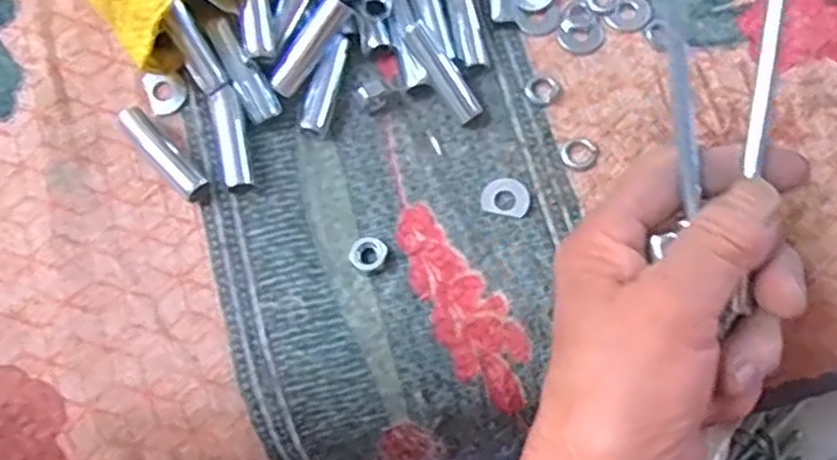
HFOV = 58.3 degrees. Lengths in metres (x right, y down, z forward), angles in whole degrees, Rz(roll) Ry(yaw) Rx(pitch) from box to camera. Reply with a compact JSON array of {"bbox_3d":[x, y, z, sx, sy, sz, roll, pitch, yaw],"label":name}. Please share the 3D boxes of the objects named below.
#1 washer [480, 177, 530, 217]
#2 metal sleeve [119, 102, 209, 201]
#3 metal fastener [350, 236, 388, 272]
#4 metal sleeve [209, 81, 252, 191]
[{"bbox_3d":[0.034,-0.013,0.289,0.018,0.004,0.015,13,77,3],"label":"washer"},{"bbox_3d":[-0.097,-0.029,0.286,0.010,0.010,0.045,-42,80,-9],"label":"metal sleeve"},{"bbox_3d":[-0.019,0.009,0.281,0.012,0.006,0.013,0,77,0],"label":"metal fastener"},{"bbox_3d":[-0.071,-0.034,0.288,0.011,0.009,0.041,-16,77,-4],"label":"metal sleeve"}]

